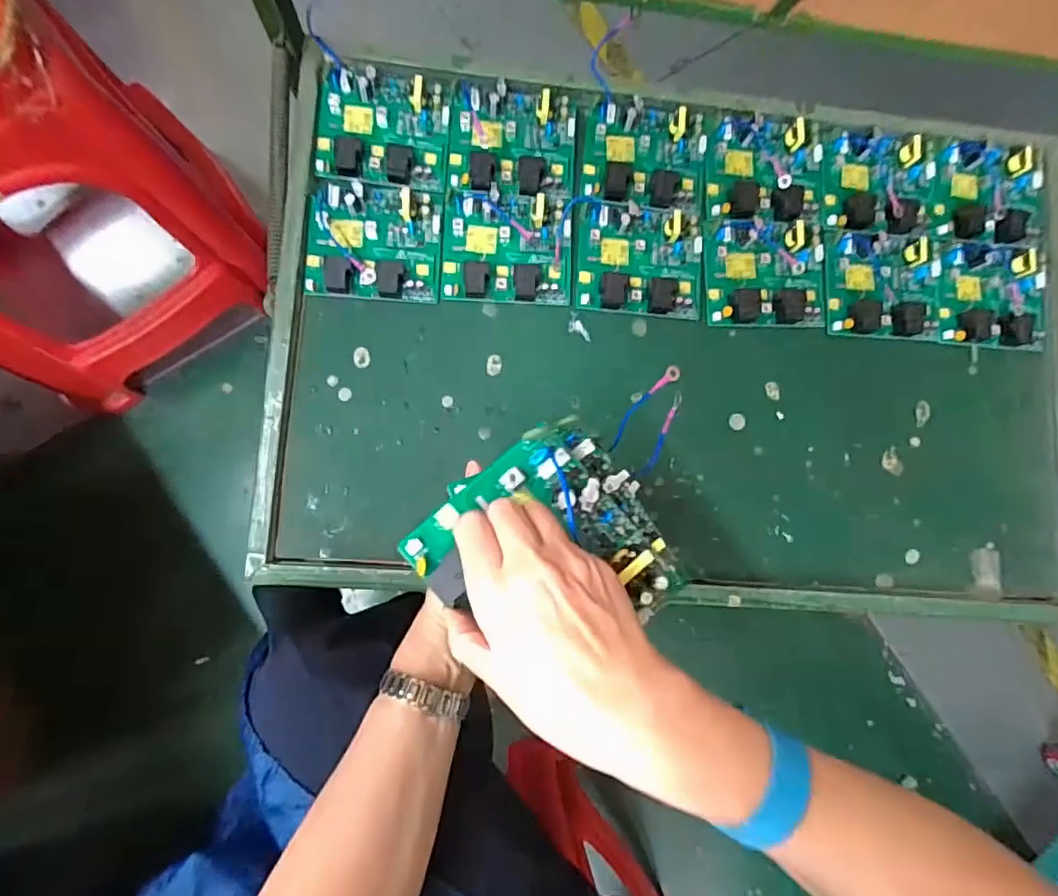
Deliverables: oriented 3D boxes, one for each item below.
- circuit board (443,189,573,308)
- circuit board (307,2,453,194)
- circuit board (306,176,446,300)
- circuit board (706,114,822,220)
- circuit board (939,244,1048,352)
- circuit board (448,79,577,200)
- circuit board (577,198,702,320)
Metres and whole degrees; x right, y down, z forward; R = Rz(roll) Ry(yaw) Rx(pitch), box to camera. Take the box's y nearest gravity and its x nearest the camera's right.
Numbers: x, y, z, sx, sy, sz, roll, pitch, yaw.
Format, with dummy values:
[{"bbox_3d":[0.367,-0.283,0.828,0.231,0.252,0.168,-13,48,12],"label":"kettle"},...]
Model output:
[{"bbox_3d":[-0.021,-0.204,0.576,0.129,0.022,0.111,3,83,-6],"label":"circuit board"},{"bbox_3d":[-0.147,-0.332,0.572,0.131,0.028,0.141,5,83,-6],"label":"circuit board"},{"bbox_3d":[-0.153,-0.207,0.565,0.128,0.020,0.115,3,83,-6],"label":"circuit board"},{"bbox_3d":[0.258,-0.300,0.604,0.128,0.028,0.118,1,83,-7],"label":"circuit board"},{"bbox_3d":[0.513,-0.166,0.624,0.127,0.018,0.108,2,83,-6],"label":"circuit board"},{"bbox_3d":[-0.015,-0.319,0.589,0.130,0.021,0.116,2,83,-6],"label":"circuit board"},{"bbox_3d":[0.117,-0.196,0.588,0.130,0.023,0.119,1,83,-7],"label":"circuit board"}]

